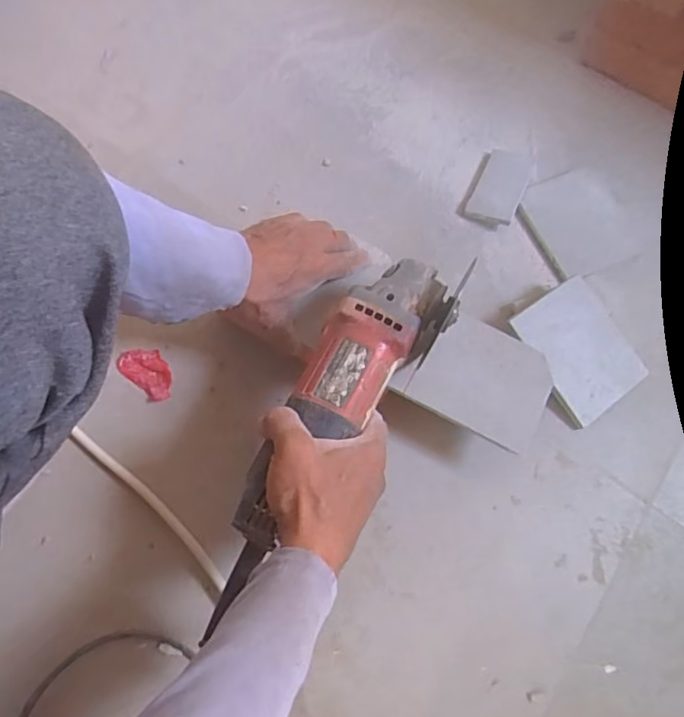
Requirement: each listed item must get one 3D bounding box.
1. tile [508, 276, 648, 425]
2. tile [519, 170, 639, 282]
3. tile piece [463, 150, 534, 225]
[{"bbox_3d":[0.233,-0.010,0.557,0.099,0.005,0.121,-32,87,-17],"label":"tile"},{"bbox_3d":[0.260,-0.150,0.626,0.107,0.008,0.120,-22,71,-10],"label":"tile"},{"bbox_3d":[0.179,-0.194,0.638,0.051,0.008,0.100,24,70,8],"label":"tile piece"}]

